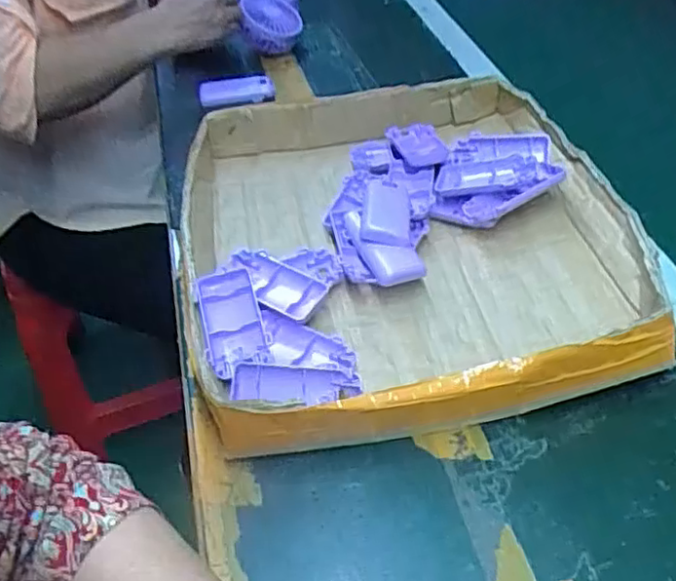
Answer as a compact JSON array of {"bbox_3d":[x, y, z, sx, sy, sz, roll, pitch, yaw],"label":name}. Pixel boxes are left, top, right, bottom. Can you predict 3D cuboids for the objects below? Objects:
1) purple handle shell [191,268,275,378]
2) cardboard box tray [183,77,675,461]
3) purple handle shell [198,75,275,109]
[{"bbox_3d":[-0.083,0.024,0.520,0.046,0.022,0.091,-13,46,-10],"label":"purple handle shell"},{"bbox_3d":[0.056,-0.063,0.596,0.376,0.061,0.414,-9,46,-6],"label":"cardboard box tray"},{"bbox_3d":[-0.131,-0.256,0.852,0.094,0.037,0.015,-8,45,-3],"label":"purple handle shell"}]

